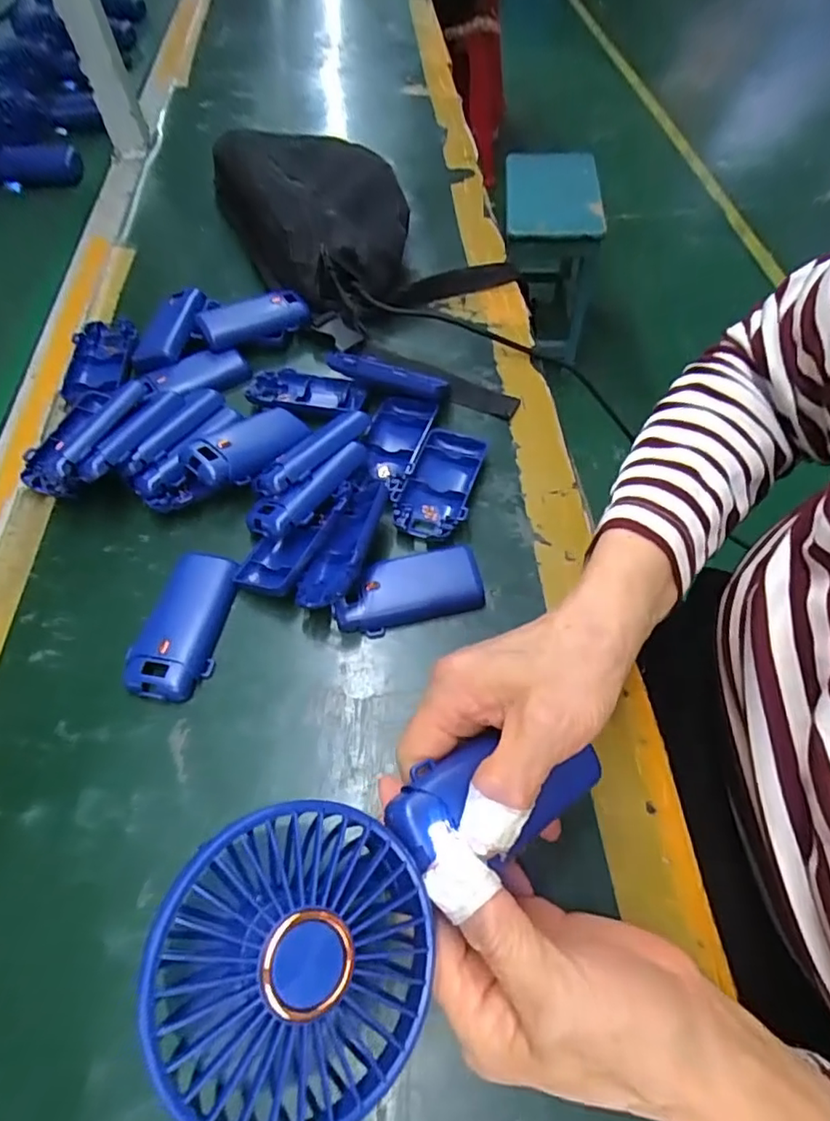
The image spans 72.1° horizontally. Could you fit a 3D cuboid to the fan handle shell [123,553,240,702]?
[{"bbox_3d":[-0.139,0.038,0.346,0.045,0.016,0.091,8,58,5],"label":"fan handle shell"}]

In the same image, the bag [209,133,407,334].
[{"bbox_3d":[-0.091,-0.339,0.546,0.167,0.063,0.286,-18,60,-11],"label":"bag"}]

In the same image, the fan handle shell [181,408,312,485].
[{"bbox_3d":[-0.115,-0.082,0.402,0.048,0.015,0.092,29,48,17],"label":"fan handle shell"}]

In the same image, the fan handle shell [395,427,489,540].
[{"bbox_3d":[0.018,-0.054,0.400,0.045,0.016,0.096,12,59,8],"label":"fan handle shell"}]

